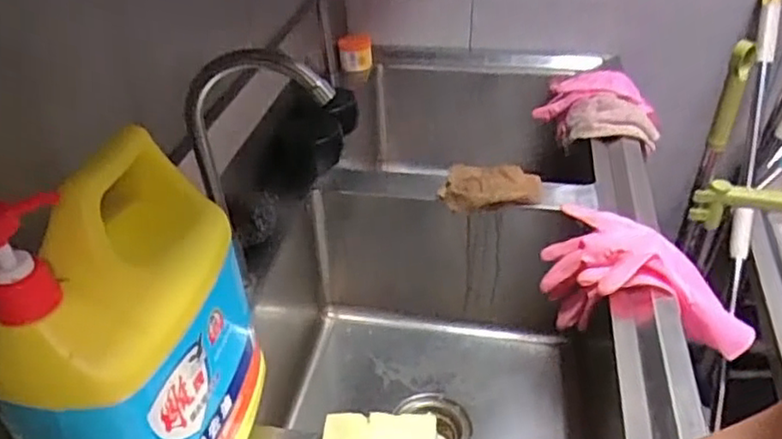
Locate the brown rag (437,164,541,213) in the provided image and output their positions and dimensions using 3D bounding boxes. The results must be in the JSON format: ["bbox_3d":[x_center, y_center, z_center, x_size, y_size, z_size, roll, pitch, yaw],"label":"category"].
[{"bbox_3d":[0.141,-0.050,0.936,0.142,0.031,0.080,-7,37,-7],"label":"brown rag"}]

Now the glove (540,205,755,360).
[{"bbox_3d":[0.314,0.075,0.813,0.235,0.114,0.120,6,37,9],"label":"glove"}]

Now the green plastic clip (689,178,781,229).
[{"bbox_3d":[0.507,-0.019,0.942,0.142,0.063,0.034,6,37,9],"label":"green plastic clip"}]

